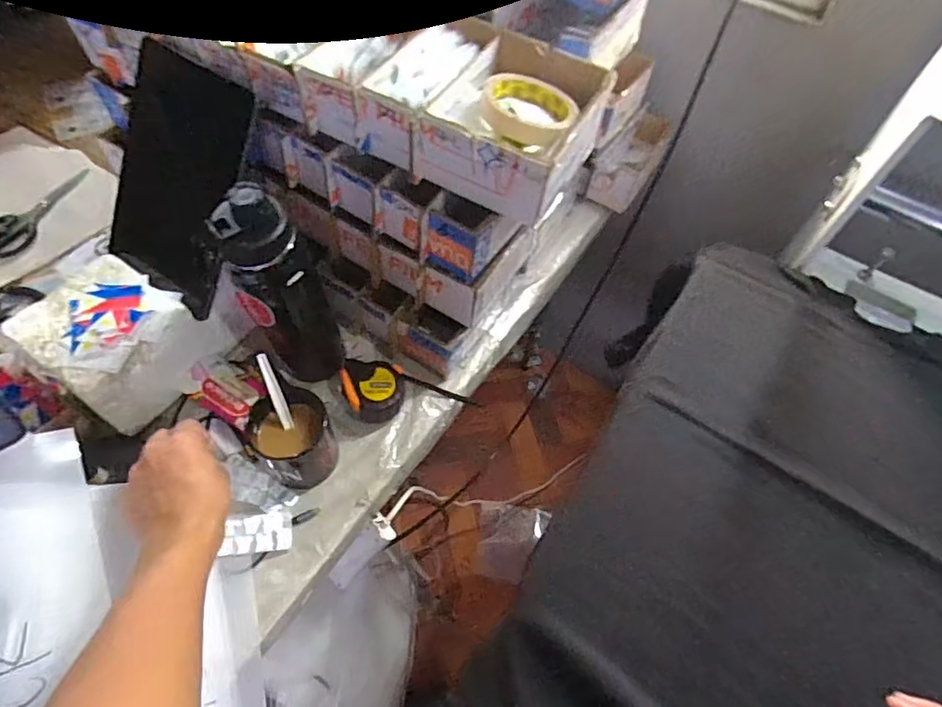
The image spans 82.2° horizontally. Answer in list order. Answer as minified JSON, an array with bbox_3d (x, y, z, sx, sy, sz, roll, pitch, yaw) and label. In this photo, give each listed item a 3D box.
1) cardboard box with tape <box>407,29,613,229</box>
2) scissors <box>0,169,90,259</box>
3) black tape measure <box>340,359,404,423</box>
[{"bbox_3d":[0.044,-0.220,0.519,0.135,0.070,0.171,27,60,12],"label":"cardboard box with tape"},{"bbox_3d":[-0.635,-0.209,0.785,0.068,0.016,0.172,17,59,6],"label":"scissors"},{"bbox_3d":[-0.115,0.049,0.645,0.069,0.052,0.069,2,58,-3],"label":"black tape measure"}]

